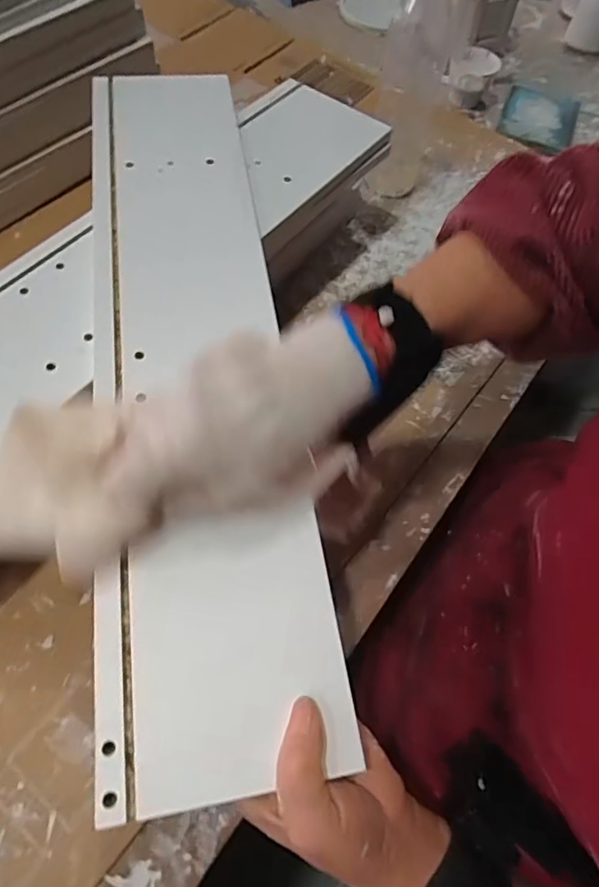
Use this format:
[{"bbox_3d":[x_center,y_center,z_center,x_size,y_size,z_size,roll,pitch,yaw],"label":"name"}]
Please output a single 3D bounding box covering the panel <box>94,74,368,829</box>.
[{"bbox_3d":[-0.078,-0.081,0.359,0.132,0.014,0.545,-10,64,-8],"label":"panel"}]

